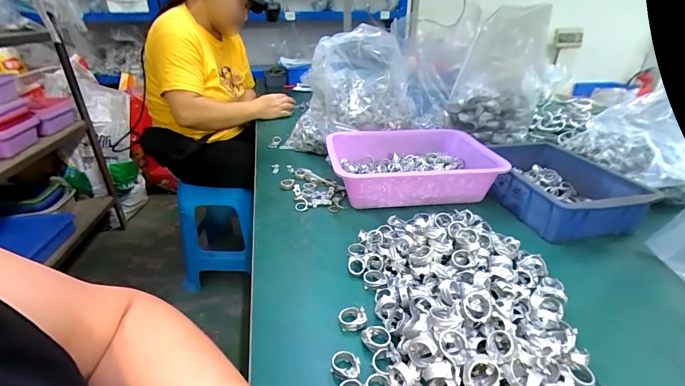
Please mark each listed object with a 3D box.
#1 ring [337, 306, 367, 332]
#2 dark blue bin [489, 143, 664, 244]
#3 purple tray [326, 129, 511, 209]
[{"bbox_3d":[0.011,0.136,0.355,0.030,0.020,0.021,4,29,6],"label":"ring"},{"bbox_3d":[0.378,-0.017,0.585,0.190,0.068,0.243,-5,29,-10],"label":"dark blue bin"},{"bbox_3d":[0.131,-0.058,0.644,0.280,0.073,0.212,-2,29,-5],"label":"purple tray"}]

